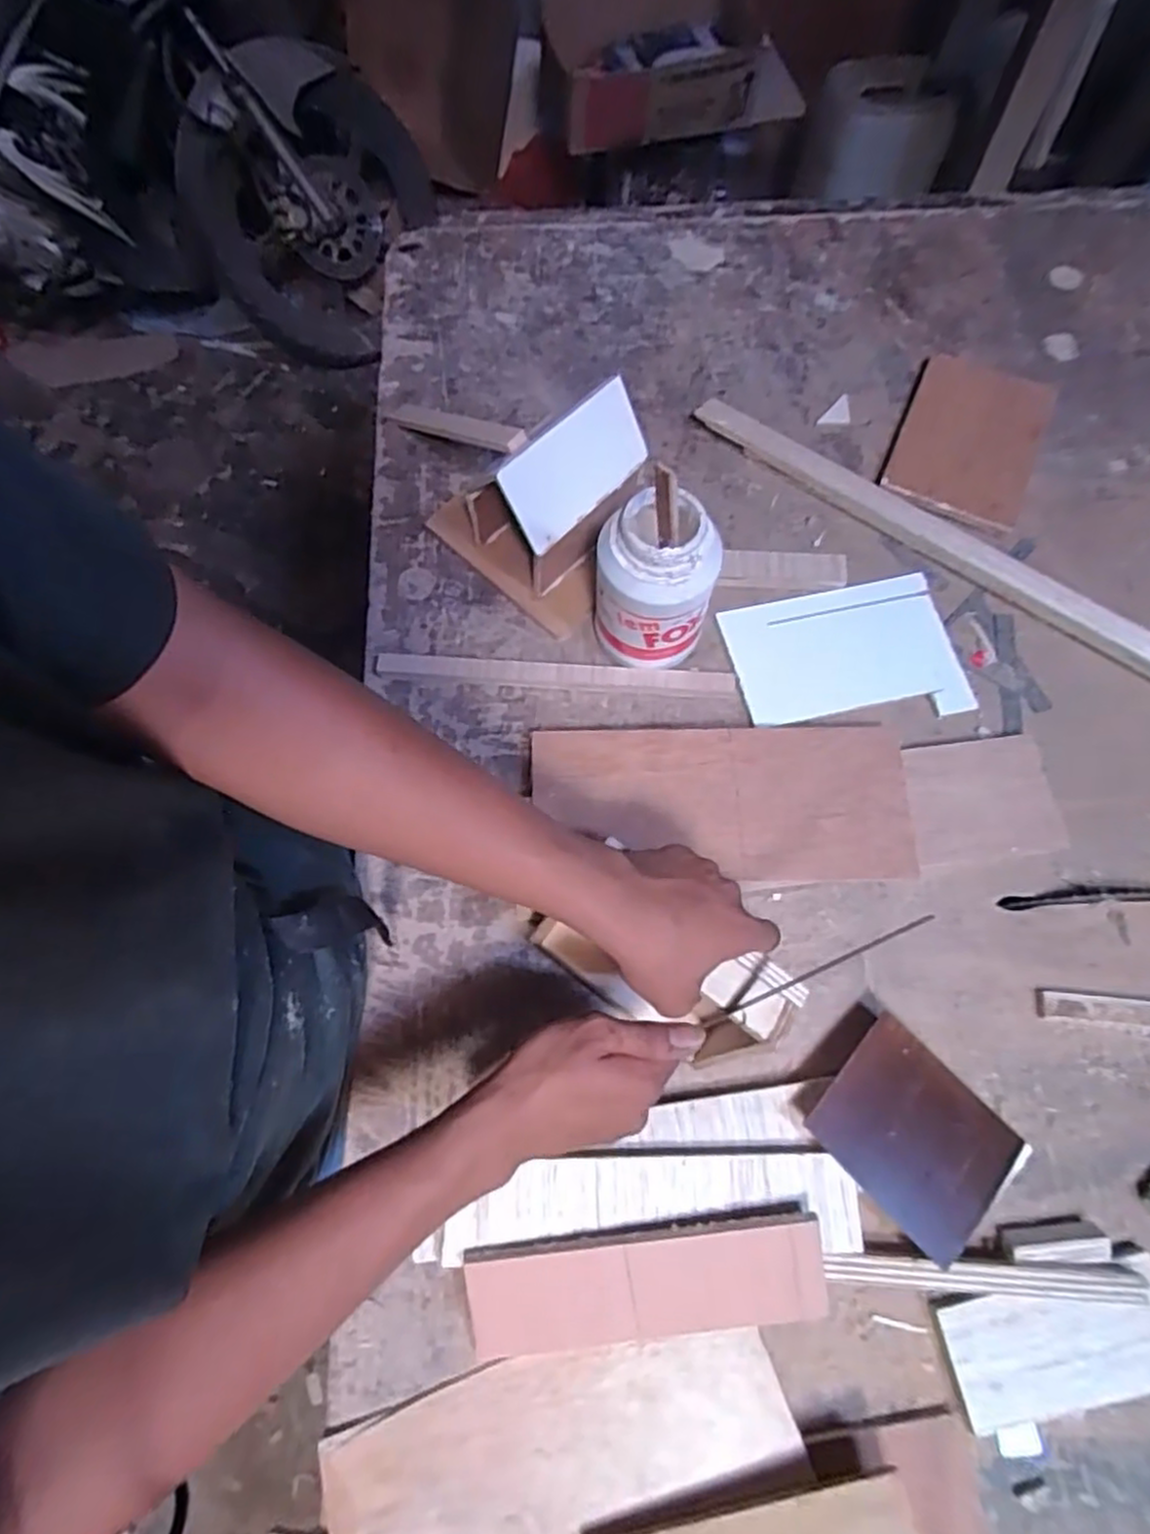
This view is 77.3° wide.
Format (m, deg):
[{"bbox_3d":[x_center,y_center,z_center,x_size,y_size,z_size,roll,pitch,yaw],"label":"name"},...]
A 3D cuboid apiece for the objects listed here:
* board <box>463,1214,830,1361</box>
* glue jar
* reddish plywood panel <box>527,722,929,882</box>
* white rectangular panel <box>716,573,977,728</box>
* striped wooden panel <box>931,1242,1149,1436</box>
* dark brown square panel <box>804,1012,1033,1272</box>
[{"bbox_3d":[0.047,0.346,0.476,0.232,0.012,0.078,-8,101,1],"label":"board"},{"bbox_3d":[0.065,-0.146,0.596,0.093,0.163,0.081,16,71,6],"label":"glue jar"},{"bbox_3d":[0.119,0.028,0.591,0.300,0.009,0.130,-1,69,0],"label":"reddish plywood panel"},{"bbox_3d":[0.246,-0.100,0.657,0.193,0.009,0.135,-12,71,-3],"label":"white rectangular panel"},{"bbox_3d":[0.326,0.383,0.480,0.153,0.016,0.075,-13,71,-3],"label":"striped wooden panel"},{"bbox_3d":[0.242,0.260,0.506,0.132,0.007,0.107,45,71,7],"label":"dark brown square panel"}]

